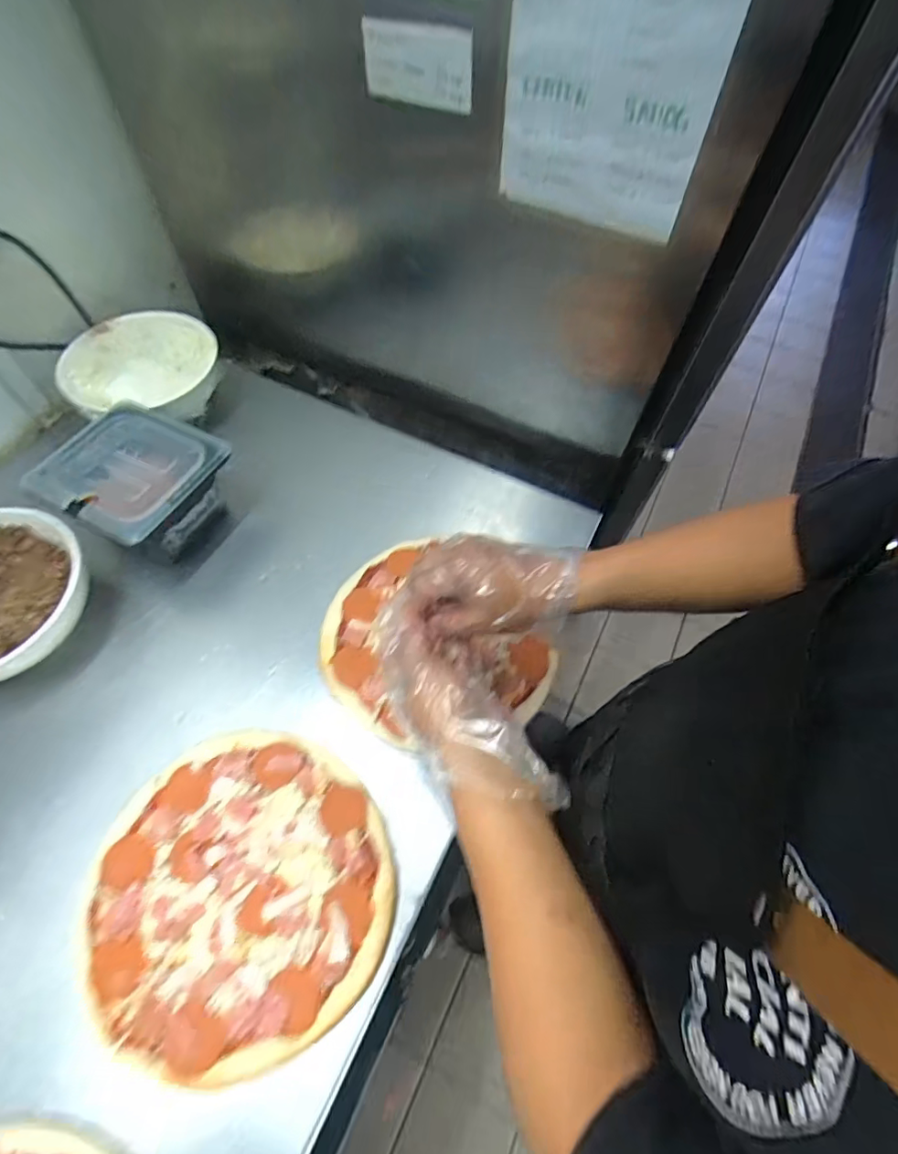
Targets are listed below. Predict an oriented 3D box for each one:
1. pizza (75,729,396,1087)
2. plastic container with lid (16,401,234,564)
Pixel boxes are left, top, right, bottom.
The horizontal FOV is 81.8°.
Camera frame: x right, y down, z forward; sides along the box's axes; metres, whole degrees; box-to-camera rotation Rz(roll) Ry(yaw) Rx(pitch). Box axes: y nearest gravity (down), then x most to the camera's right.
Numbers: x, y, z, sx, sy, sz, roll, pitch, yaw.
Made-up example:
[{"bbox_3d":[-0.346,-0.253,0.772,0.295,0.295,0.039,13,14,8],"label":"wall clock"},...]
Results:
[{"bbox_3d":[-0.181,0.266,0.454,0.243,0.033,0.244,0,60,-1],"label":"pizza"},{"bbox_3d":[-0.357,-0.099,0.619,0.170,0.101,0.153,24,63,13],"label":"plastic container with lid"}]

